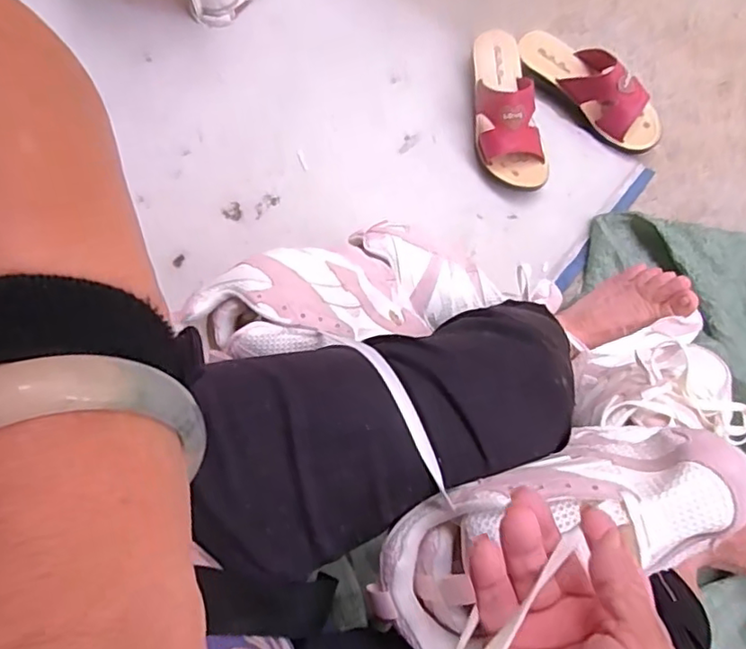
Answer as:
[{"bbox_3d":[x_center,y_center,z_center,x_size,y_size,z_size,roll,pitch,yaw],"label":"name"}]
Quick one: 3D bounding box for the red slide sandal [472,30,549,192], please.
[{"bbox_3d":[0.180,-0.290,0.798,0.090,0.079,0.218,-1,77,-1],"label":"red slide sandal"}]

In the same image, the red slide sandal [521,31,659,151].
[{"bbox_3d":[0.297,-0.325,0.819,0.225,0.071,0.076,42,80,8],"label":"red slide sandal"}]

